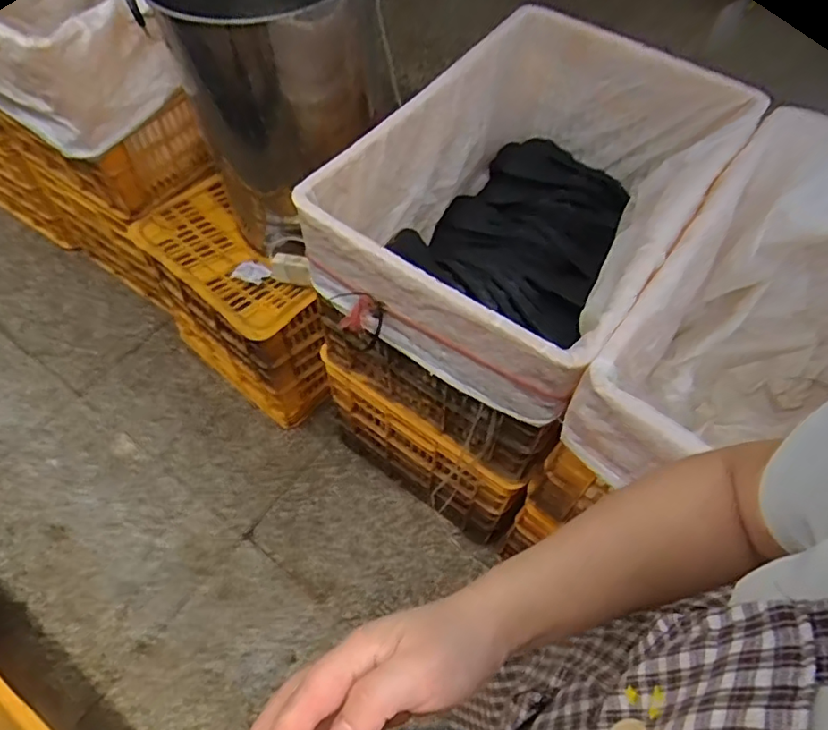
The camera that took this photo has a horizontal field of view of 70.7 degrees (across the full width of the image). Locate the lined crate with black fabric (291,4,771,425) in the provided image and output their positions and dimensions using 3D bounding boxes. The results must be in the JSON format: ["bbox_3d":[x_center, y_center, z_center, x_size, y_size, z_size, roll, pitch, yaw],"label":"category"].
[{"bbox_3d":[0.191,-0.257,0.997,0.460,0.337,0.679,31,62,16],"label":"lined crate with black fabric"}]

